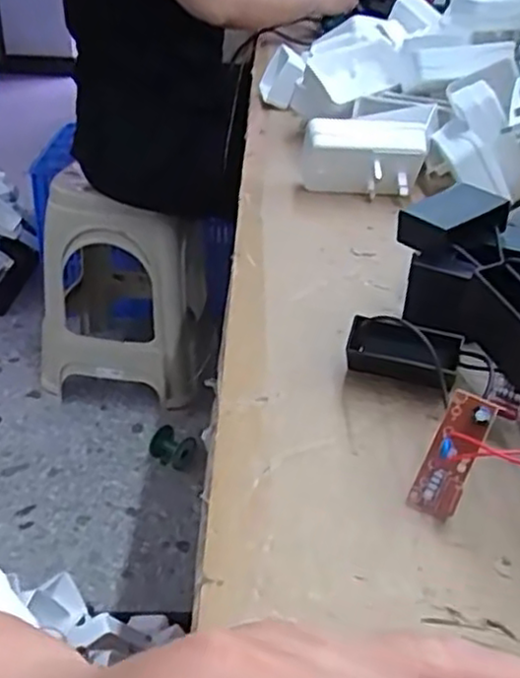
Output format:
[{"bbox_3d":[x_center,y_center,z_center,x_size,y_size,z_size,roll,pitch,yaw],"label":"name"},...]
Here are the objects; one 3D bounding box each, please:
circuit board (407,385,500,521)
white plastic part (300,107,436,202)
[{"bbox_3d":[0.068,0.041,0.252,0.017,0.046,0.007,24,-2,32],"label":"circuit board"},{"bbox_3d":[0.078,-0.141,0.540,0.093,0.058,0.049,6,30,6],"label":"white plastic part"}]

